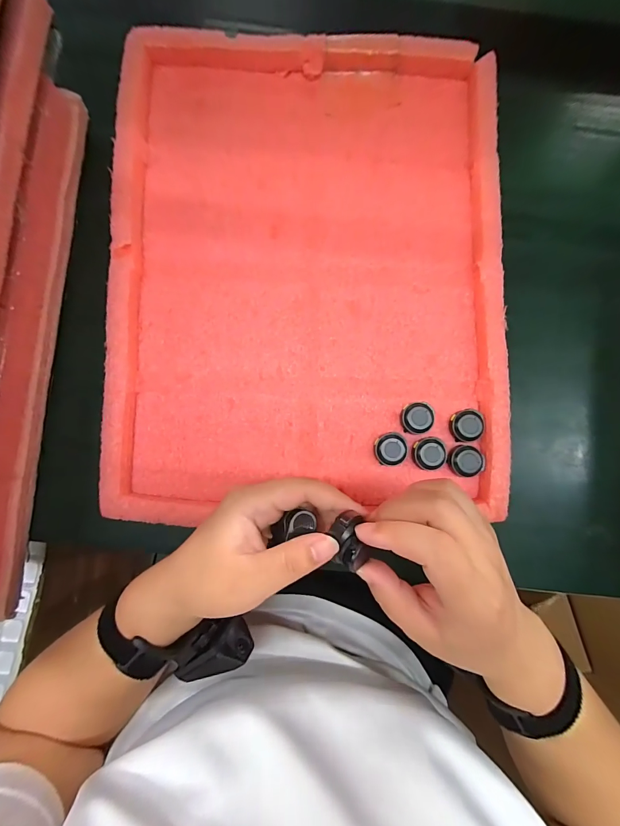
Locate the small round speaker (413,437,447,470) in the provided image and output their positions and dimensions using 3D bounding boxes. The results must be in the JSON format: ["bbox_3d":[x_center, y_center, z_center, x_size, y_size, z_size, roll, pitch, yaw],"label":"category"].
[{"bbox_3d":[0.111,0.037,0.304,0.028,0.010,0.028,0,83,-2],"label":"small round speaker"}]

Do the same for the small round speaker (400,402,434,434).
[{"bbox_3d":[0.099,0.005,0.308,0.030,0.010,0.029,0,83,-2],"label":"small round speaker"}]

